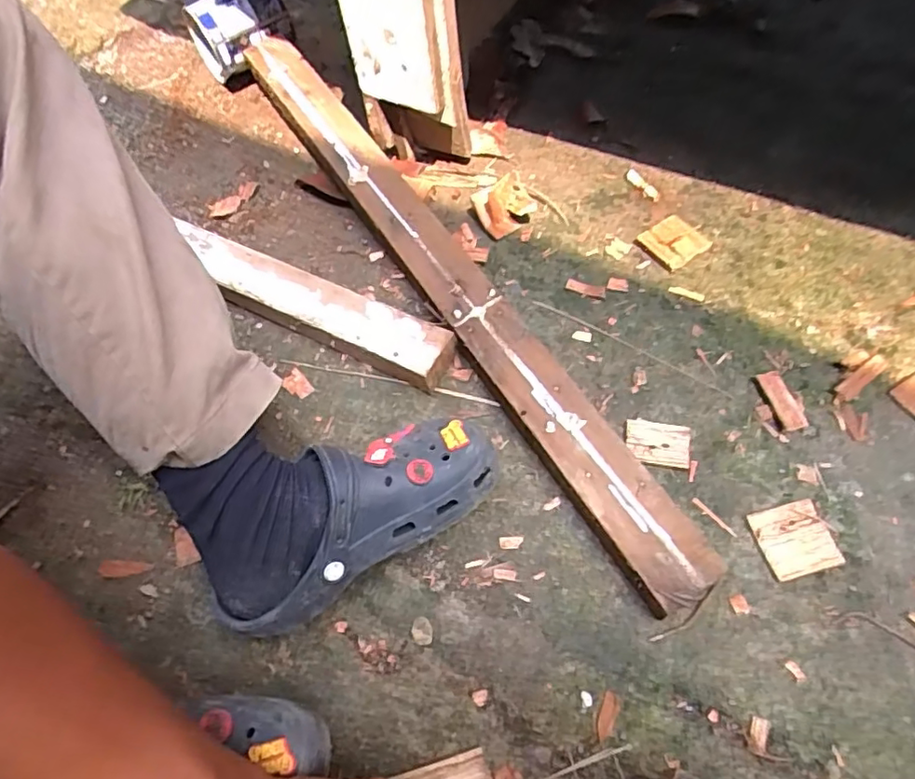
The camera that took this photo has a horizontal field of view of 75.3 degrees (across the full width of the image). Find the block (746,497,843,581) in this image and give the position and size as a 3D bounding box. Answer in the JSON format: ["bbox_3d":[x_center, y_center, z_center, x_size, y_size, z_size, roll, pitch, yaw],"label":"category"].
[{"bbox_3d":[0.289,0.129,0.511,0.059,0.009,0.058,-14,61,-4],"label":"block"}]

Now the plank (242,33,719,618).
[{"bbox_3d":[-0.047,-0.157,0.669,0.075,0.054,0.895,-29,63,-12],"label":"plank"}]

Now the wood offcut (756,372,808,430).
[{"bbox_3d":[0.313,0.010,0.573,0.023,0.005,0.061,-15,61,-4],"label":"wood offcut"}]

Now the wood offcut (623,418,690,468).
[{"bbox_3d":[0.189,0.051,0.561,0.059,0.007,0.044,9,62,9],"label":"wood offcut"}]

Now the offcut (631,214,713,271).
[{"bbox_3d":[0.243,-0.167,0.670,0.064,0.014,0.059,-36,64,-15],"label":"offcut"}]

